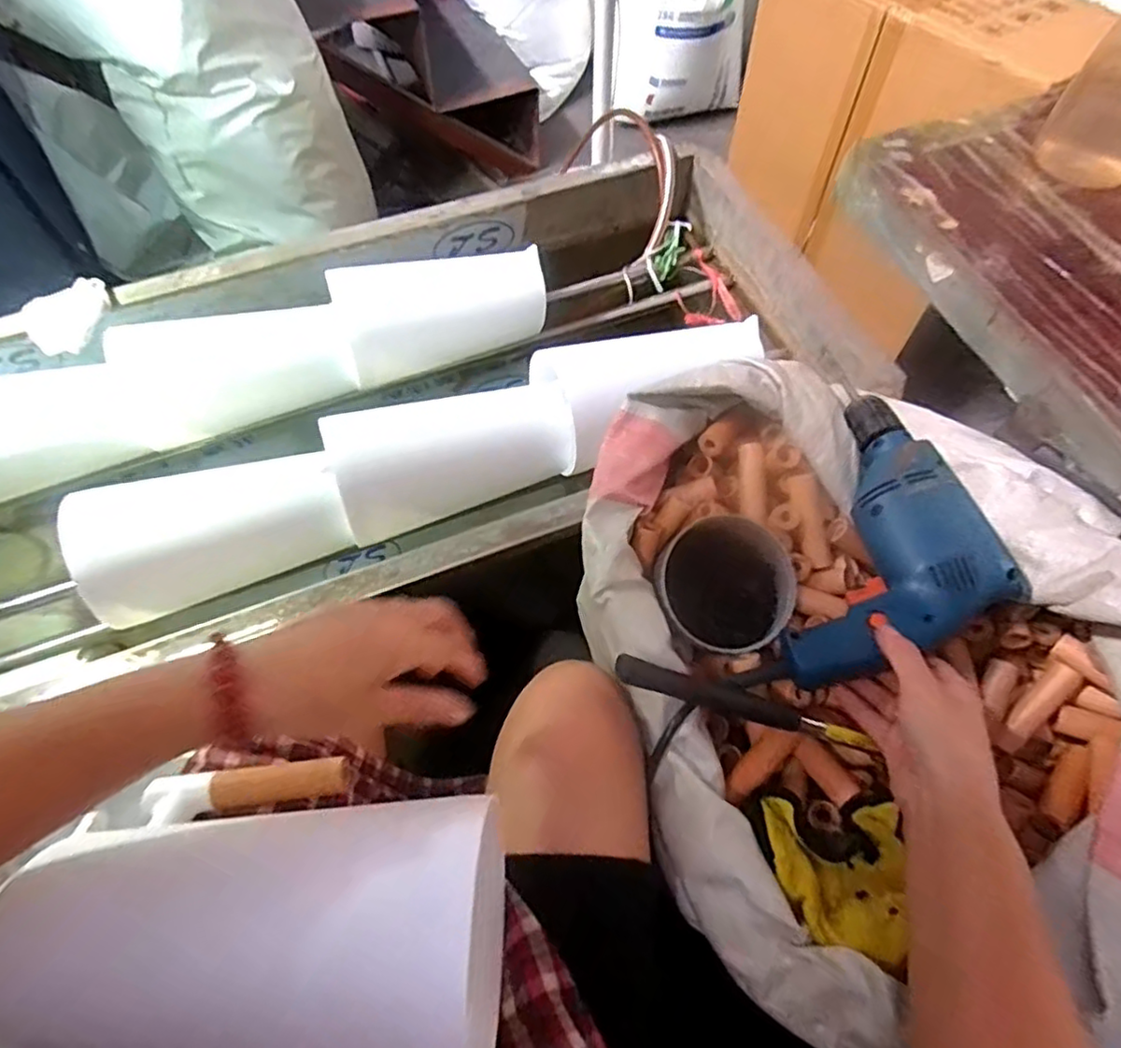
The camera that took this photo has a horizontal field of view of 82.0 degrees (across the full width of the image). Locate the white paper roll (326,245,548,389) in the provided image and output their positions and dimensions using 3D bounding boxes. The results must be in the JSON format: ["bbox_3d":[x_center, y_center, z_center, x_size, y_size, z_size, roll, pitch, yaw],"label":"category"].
[{"bbox_3d":[-0.140,-0.257,0.760,0.246,0.074,0.113,-22,65,-12],"label":"white paper roll"}]

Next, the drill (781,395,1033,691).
[{"bbox_3d":[0.276,0.015,0.497,0.136,0.052,0.259,21,64,10],"label":"drill"}]

